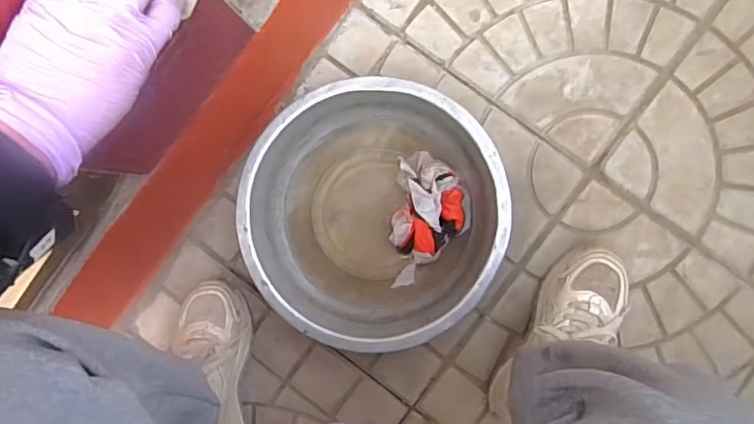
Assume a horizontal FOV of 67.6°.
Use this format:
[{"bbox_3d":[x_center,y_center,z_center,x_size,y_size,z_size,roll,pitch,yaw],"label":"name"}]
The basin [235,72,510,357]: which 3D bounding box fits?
[{"bbox_3d":[-0.004,0.003,0.726,0.314,0.105,0.311,0,90,4],"label":"basin"}]

